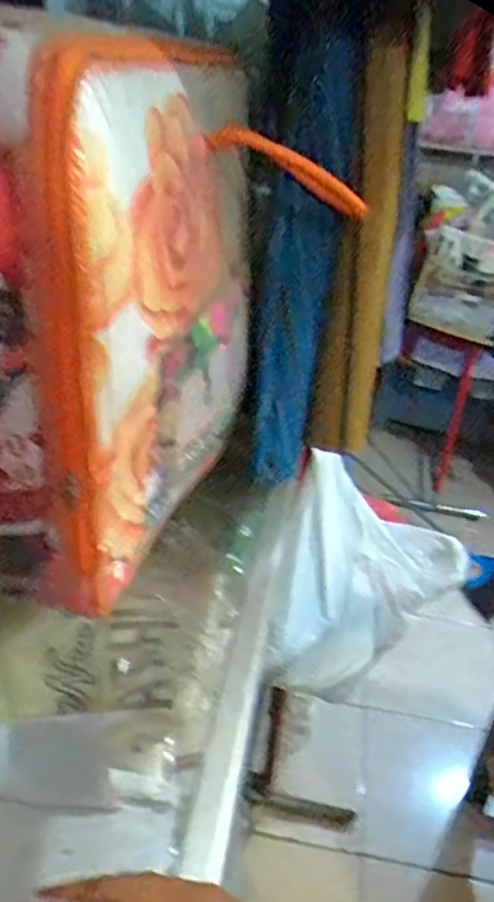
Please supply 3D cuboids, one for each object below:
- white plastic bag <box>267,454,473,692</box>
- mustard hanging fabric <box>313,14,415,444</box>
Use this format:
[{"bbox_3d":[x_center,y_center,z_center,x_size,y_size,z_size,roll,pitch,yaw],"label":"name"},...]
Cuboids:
[{"bbox_3d":[0.198,0.186,1.104,0.478,0.394,0.133,-20,39,-37],"label":"white plastic bag"},{"bbox_3d":[0.124,-0.187,0.708,0.059,0.420,0.093,13,31,13],"label":"mustard hanging fabric"}]

